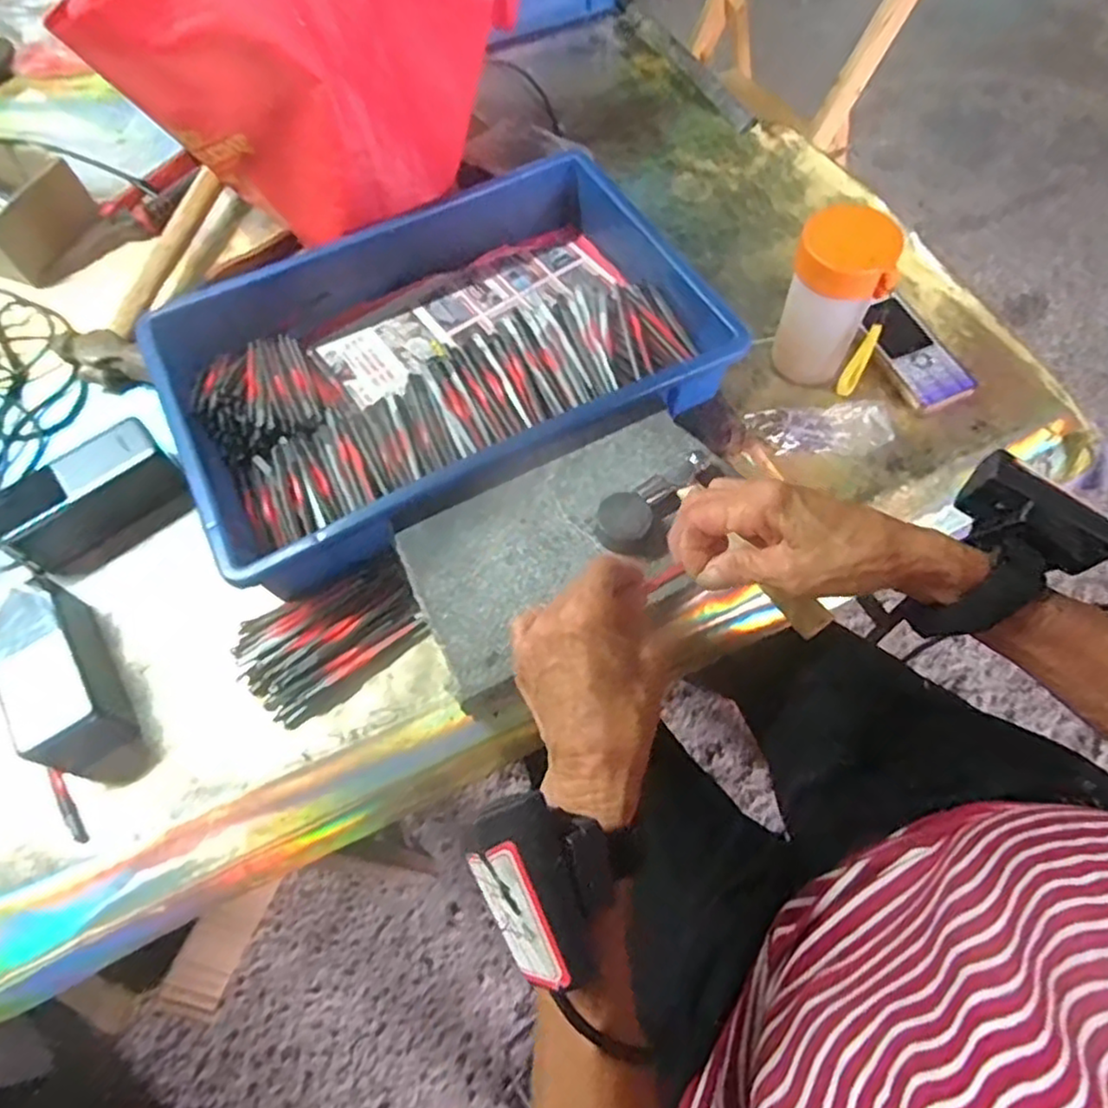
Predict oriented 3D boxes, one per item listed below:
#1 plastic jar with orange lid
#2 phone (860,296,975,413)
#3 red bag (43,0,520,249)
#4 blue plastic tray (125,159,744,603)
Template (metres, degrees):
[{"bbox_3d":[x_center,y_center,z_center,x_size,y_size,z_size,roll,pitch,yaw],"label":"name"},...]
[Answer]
[{"bbox_3d":[0.218,-0.199,0.554,0.068,0.142,0.059,18,66,13],"label":"plastic jar with orange lid"},{"bbox_3d":[0.311,-0.175,0.601,0.048,0.015,0.117,-19,63,-6],"label":"phone"},{"bbox_3d":[-0.192,-0.456,0.602,0.236,0.188,0.304,18,66,13],"label":"red bag"},{"bbox_3d":[-0.098,-0.171,0.588,0.416,0.076,0.289,-28,64,-10],"label":"blue plastic tray"}]

